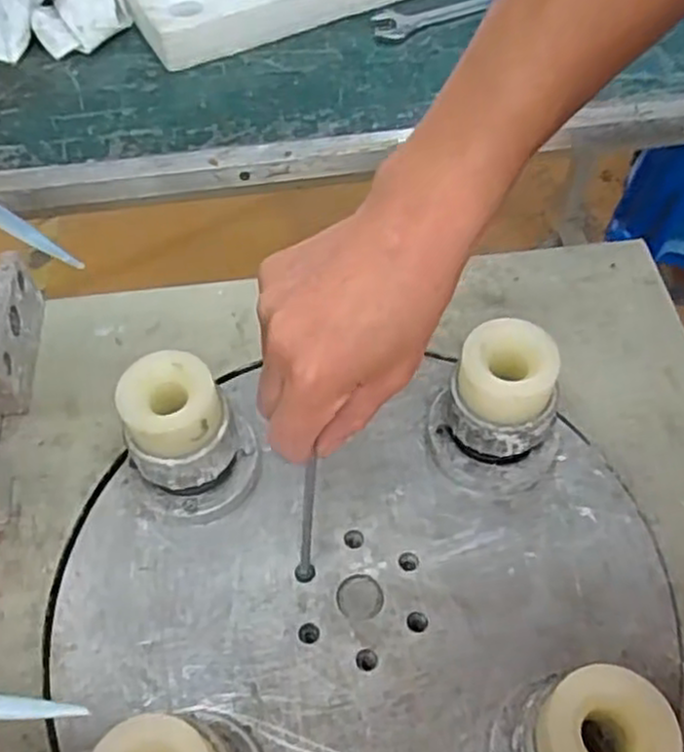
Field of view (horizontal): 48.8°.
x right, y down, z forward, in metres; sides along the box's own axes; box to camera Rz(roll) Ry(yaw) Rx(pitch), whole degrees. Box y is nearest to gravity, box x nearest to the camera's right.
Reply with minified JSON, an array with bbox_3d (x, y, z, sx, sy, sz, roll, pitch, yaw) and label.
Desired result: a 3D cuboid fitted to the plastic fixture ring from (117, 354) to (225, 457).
[{"bbox_3d":[-0.095,0.015,0.413,0.051,0.027,0.051,-1,55,1],"label":"plastic fixture ring"}]

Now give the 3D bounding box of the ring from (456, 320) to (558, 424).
[{"bbox_3d":[0.092,-0.003,0.419,0.051,0.029,0.050,-1,55,1],"label":"ring"}]

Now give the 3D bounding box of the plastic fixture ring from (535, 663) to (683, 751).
[{"bbox_3d":[0.110,0.151,0.314,0.051,0.029,0.053,-1,55,1],"label":"plastic fixture ring"}]

